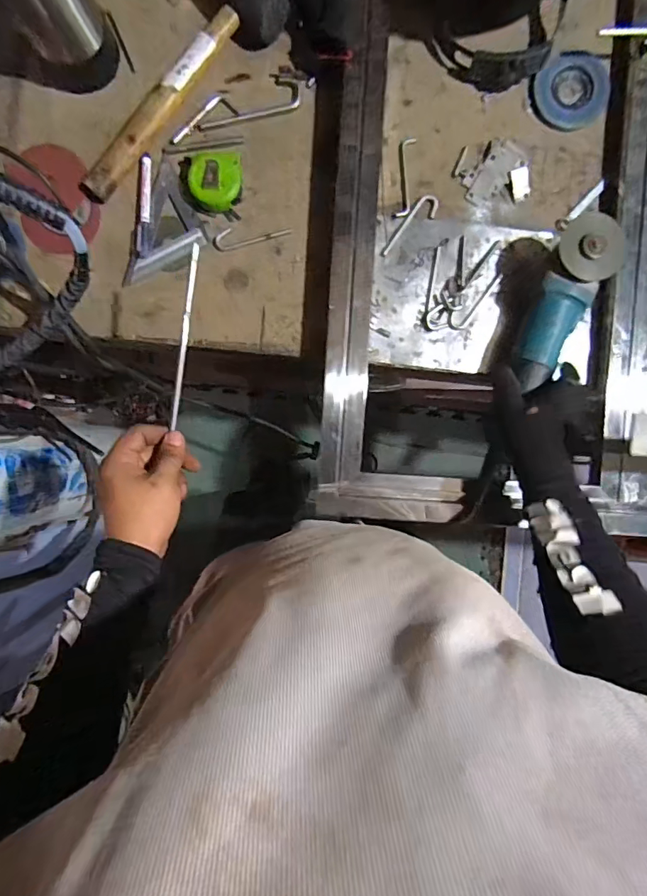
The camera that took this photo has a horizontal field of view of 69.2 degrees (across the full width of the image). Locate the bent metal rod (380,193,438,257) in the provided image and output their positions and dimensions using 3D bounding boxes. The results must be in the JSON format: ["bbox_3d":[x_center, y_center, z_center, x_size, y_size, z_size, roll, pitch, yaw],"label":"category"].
[{"bbox_3d":[0.109,-0.288,0.606,0.097,0.005,0.030,-41,89,1],"label":"bent metal rod"}]

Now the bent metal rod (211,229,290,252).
[{"bbox_3d":[-0.094,-0.277,0.607,0.101,0.005,0.027,-16,89,1],"label":"bent metal rod"}]

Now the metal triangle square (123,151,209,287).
[{"bbox_3d":[-0.193,-0.281,0.602,0.082,0.012,0.163,19,90,2],"label":"metal triangle square"}]

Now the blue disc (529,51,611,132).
[{"bbox_3d":[0.313,-0.451,0.595,0.094,0.018,0.081,33,103,-1],"label":"blue disc"}]

